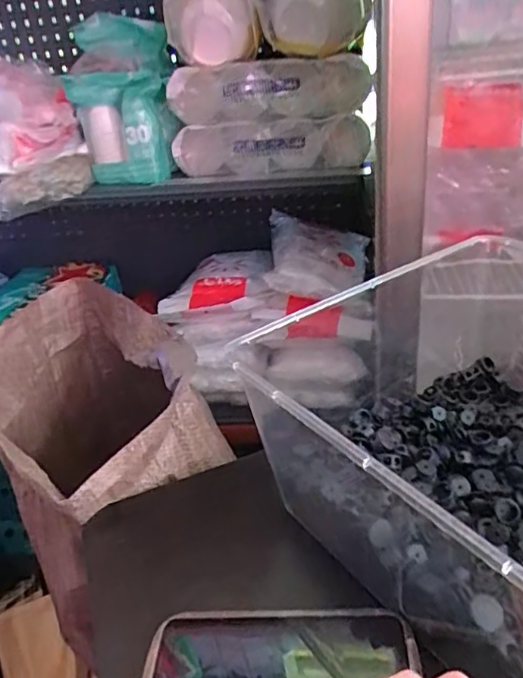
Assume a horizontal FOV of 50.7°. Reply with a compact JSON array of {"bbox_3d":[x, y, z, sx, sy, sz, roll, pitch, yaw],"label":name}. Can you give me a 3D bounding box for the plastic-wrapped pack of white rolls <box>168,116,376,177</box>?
[{"bbox_3d":[0.018,-0.283,0.807,0.286,0.077,0.080,-6,30,2],"label":"plastic-wrapped pack of white rolls"}]

